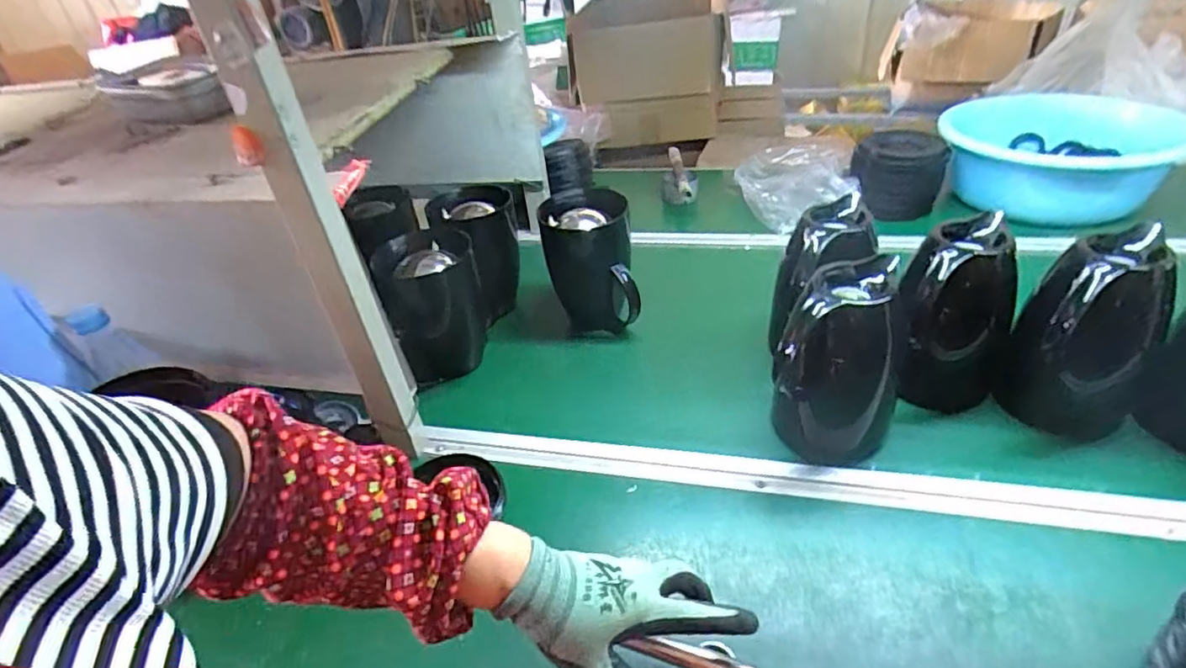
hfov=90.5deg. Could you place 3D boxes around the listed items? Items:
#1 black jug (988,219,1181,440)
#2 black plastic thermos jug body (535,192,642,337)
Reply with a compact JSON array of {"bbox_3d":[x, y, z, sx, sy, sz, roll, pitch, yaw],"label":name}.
[{"bbox_3d":[0.526,0.010,0.628,0.145,0.200,0.123,-33,43,-32],"label":"black jug"},{"bbox_3d":[-0.005,-0.100,0.872,0.126,0.187,0.110,-7,35,-1],"label":"black plastic thermos jug body"}]

